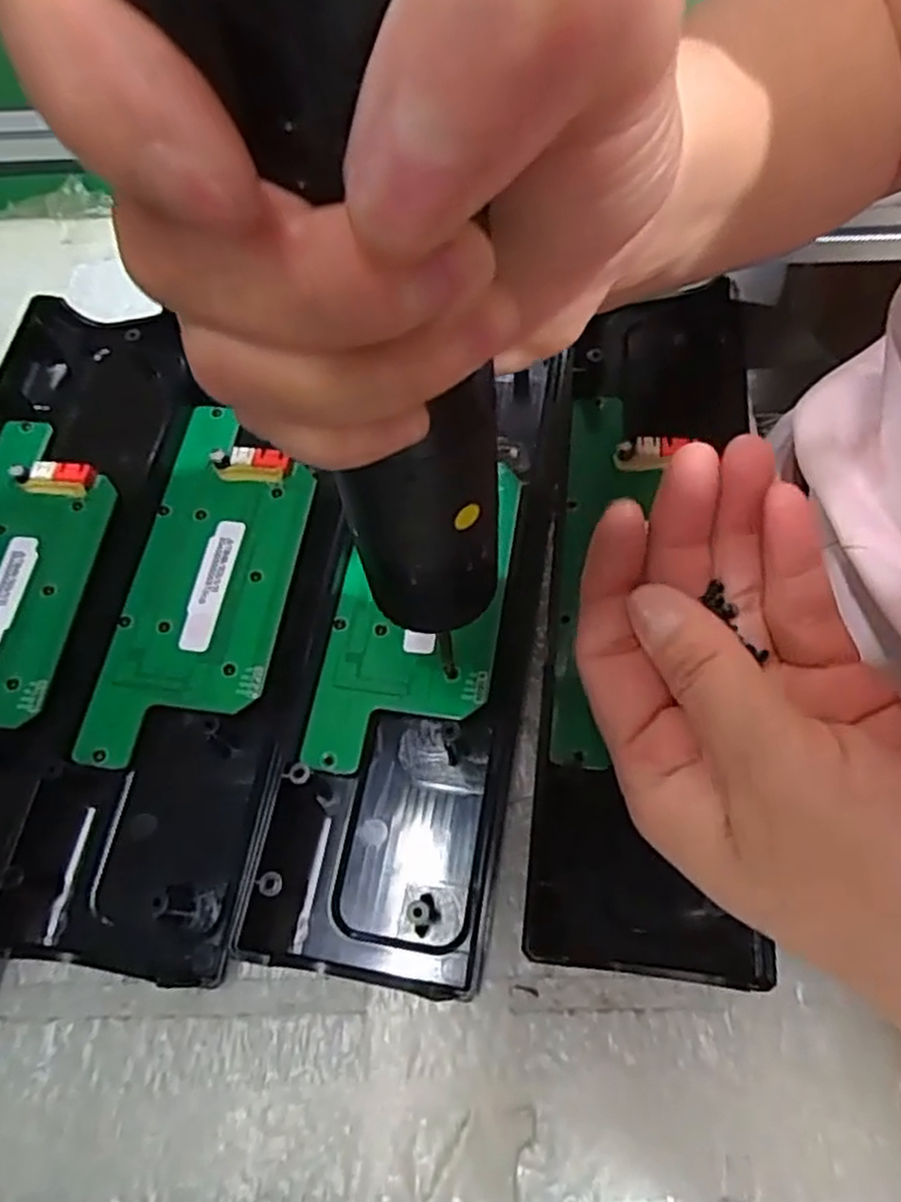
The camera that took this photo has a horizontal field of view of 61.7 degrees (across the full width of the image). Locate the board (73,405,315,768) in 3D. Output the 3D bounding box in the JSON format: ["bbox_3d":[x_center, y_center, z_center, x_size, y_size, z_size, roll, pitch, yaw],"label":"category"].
[{"bbox_3d":[-0.084,-0.006,0.258,0.055,0.008,0.124,7,66,6],"label":"board"}]

